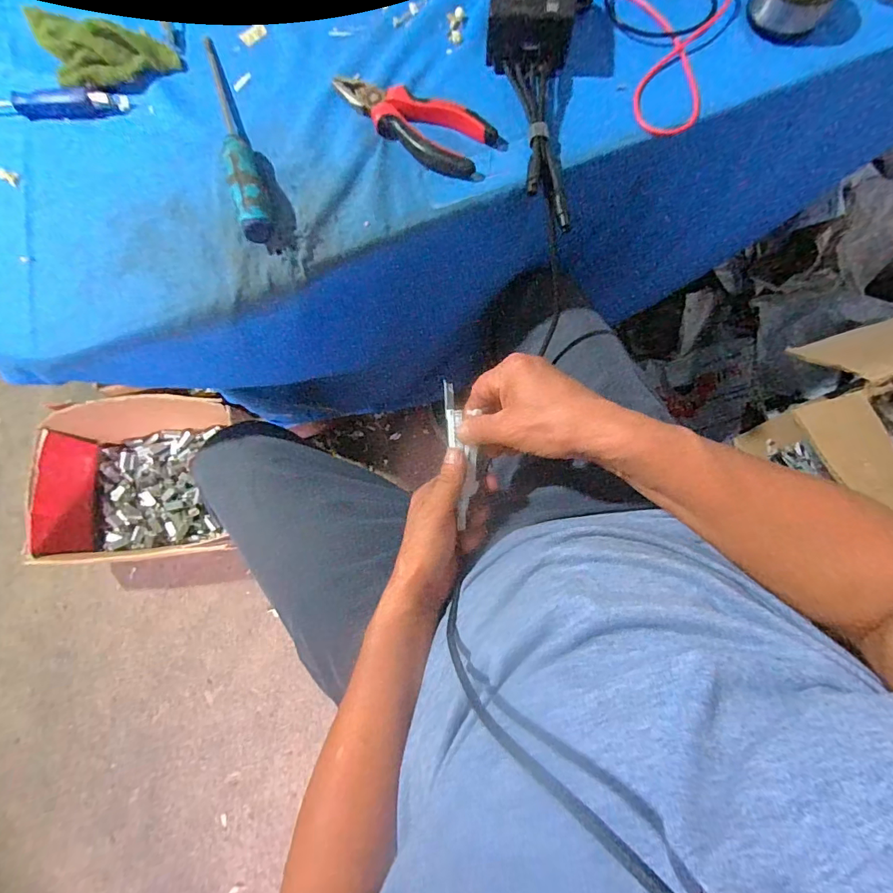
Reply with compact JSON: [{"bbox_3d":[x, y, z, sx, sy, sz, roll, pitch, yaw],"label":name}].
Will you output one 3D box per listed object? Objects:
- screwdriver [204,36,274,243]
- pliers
[{"bbox_3d":[-0.192,-0.287,0.405,0.024,0.030,0.241,-18,77,-3],"label":"screwdriver"},{"bbox_3d":[-0.029,-0.285,0.402,0.153,0.017,0.052,24,79,7],"label":"pliers"}]

